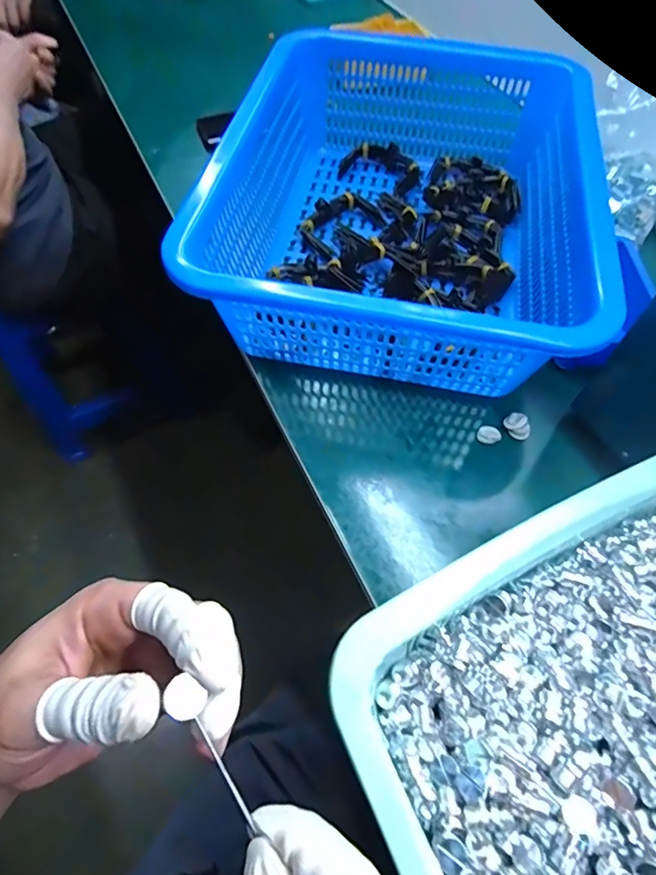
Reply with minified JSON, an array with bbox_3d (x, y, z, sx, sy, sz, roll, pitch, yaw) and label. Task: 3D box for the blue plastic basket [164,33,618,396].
[{"bbox_3d":[0.076,-0.254,0.526,0.349,0.151,0.431,6,60,3],"label":"blue plastic basket"}]

